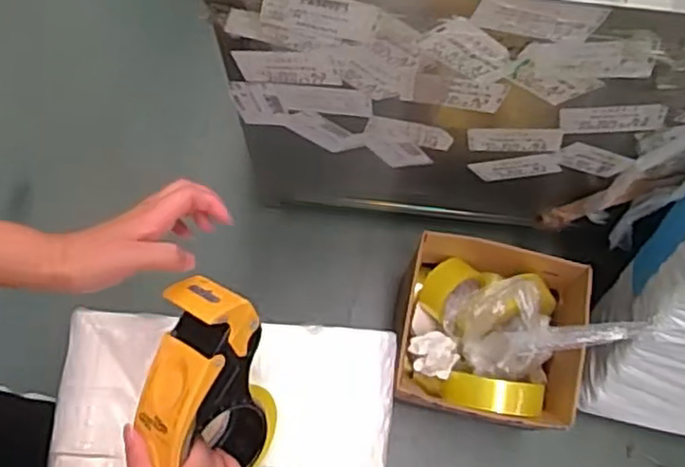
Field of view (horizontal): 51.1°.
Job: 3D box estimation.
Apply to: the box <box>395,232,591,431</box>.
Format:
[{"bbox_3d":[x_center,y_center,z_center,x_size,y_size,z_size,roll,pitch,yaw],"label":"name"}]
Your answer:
[{"bbox_3d":[0.254,0.168,1.189,0.306,0.142,0.273,11,71,2],"label":"box"}]

